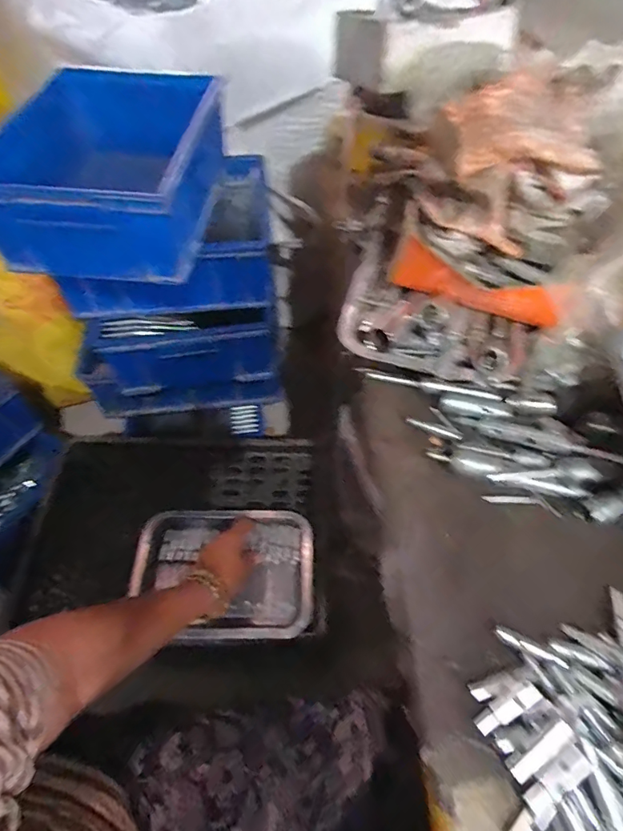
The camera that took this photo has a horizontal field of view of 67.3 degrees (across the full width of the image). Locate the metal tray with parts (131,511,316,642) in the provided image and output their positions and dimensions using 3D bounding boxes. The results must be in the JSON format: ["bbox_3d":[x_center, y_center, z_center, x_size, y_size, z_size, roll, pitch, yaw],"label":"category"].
[{"bbox_3d":[-0.132,0.237,0.711,0.264,0.051,0.197,-2,57,1],"label":"metal tray with parts"}]

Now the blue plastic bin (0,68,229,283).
[{"bbox_3d":[-0.274,-0.336,0.660,0.254,0.144,0.324,7,56,4],"label":"blue plastic bin"}]

